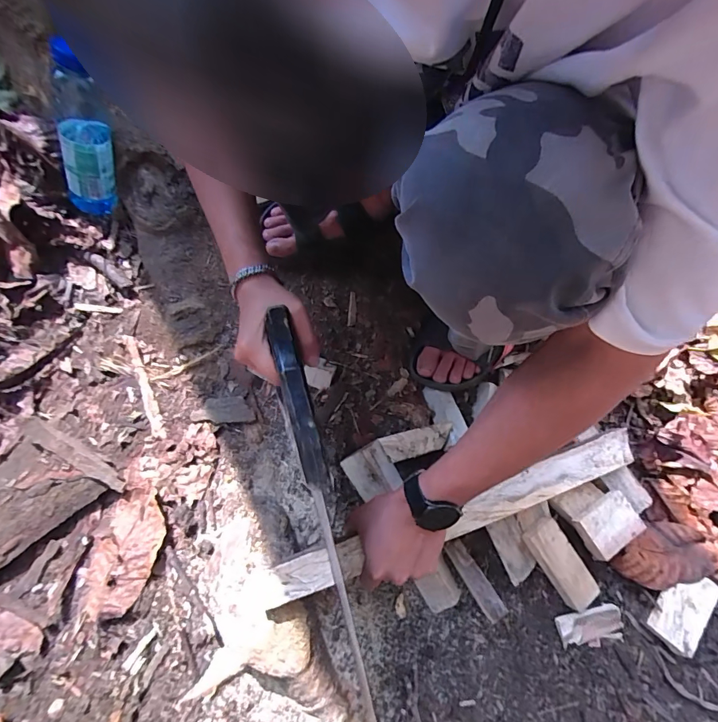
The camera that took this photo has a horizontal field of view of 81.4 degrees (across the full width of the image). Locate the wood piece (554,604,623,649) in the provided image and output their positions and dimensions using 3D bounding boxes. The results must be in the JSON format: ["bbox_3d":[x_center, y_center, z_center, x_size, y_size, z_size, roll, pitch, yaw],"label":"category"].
[{"bbox_3d":[0.281,0.323,0.503,0.076,0.011,0.042,-12,74,-5],"label":"wood piece"}]

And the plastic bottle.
[{"bbox_3d":[-0.369,-0.302,0.565,0.061,0.225,0.062,26,42,7],"label":"plastic bottle"}]

